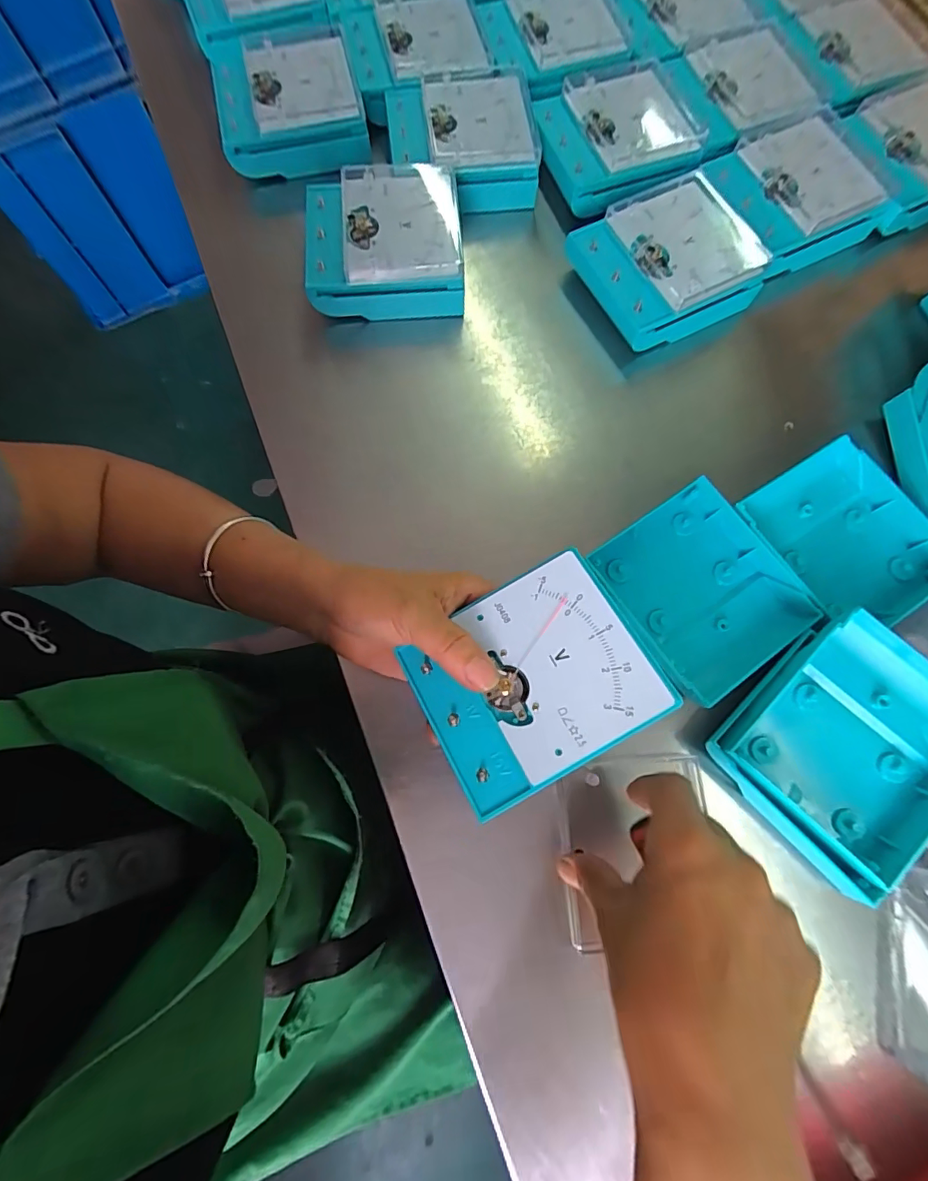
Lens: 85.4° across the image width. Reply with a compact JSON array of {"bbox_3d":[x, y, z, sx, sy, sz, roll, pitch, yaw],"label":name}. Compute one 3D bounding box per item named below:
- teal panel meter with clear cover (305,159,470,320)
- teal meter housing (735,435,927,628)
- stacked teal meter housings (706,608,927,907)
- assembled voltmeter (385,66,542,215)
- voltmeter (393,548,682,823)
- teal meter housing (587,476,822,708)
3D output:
[{"bbox_3d":[-0.060,-0.268,0.391,0.118,0.046,0.107,-3,75,-2],"label":"teal panel meter with clear cover"},{"bbox_3d":[0.255,-0.033,0.336,0.104,0.026,0.116,-31,77,-9],"label":"teal meter housing"},{"bbox_3d":[0.220,0.087,0.287,0.111,0.033,0.123,43,78,10],"label":"stacked teal meter housings"},{"bbox_3d":[-0.002,-0.369,0.420,0.116,0.052,0.105,-9,75,-3],"label":"assembled voltmeter"},{"bbox_3d":[0.034,0.045,0.256,0.109,0.024,0.093,-29,77,-8],"label":"voltmeter"},{"bbox_3d":[0.151,-0.001,0.324,0.104,0.024,0.114,-35,78,-10],"label":"teal meter housing"}]

